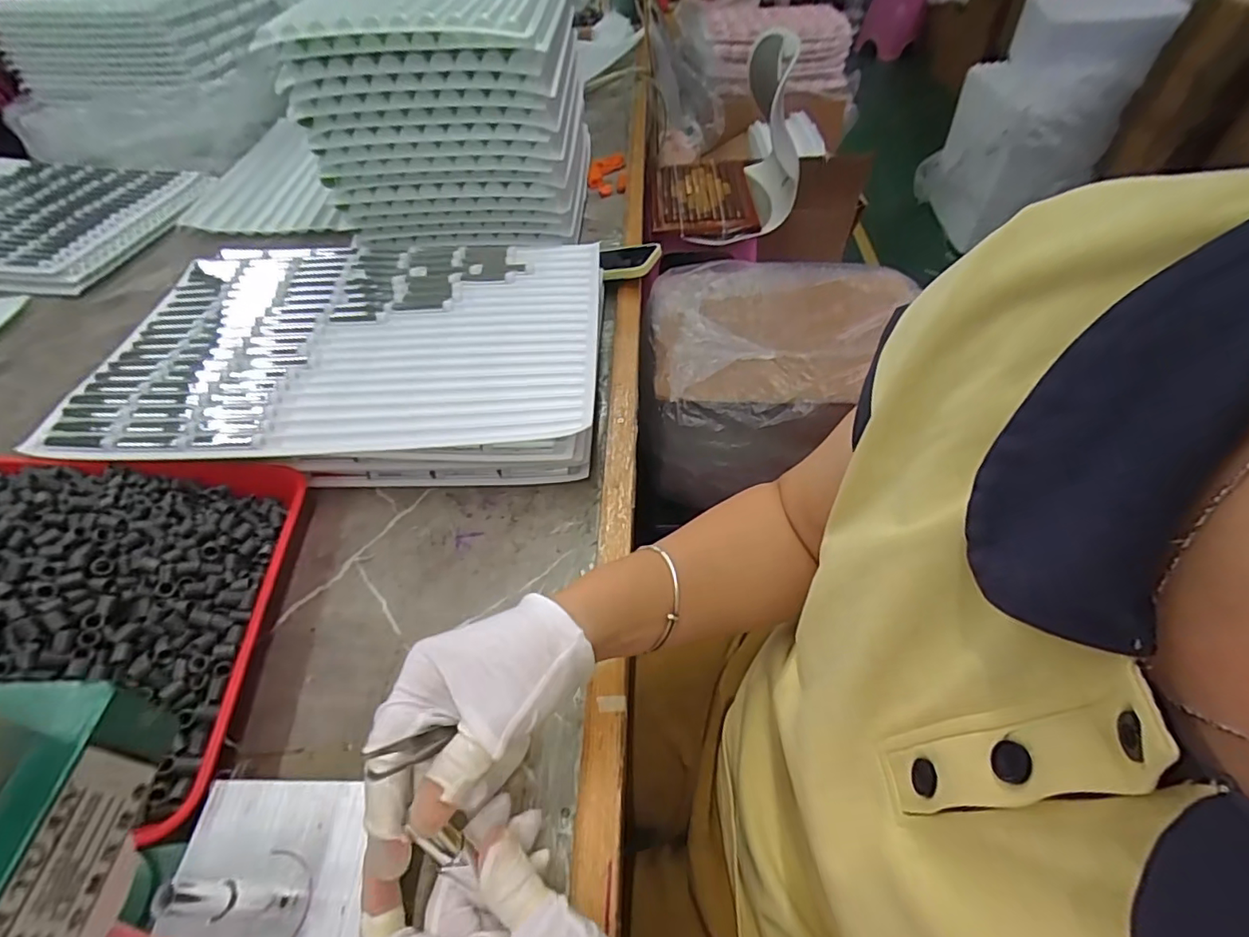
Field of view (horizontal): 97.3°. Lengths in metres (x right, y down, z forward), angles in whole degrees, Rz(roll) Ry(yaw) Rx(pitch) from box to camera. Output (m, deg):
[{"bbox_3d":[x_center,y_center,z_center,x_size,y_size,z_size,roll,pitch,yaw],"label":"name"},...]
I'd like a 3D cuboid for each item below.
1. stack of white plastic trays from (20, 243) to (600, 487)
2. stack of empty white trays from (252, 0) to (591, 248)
[{"bbox_3d":[-0.272,-0.122,0.605,0.481,0.100,0.340,-3,49,2],"label":"stack of white plastic trays"},{"bbox_3d":[-0.228,-0.524,0.771,0.336,0.281,0.354,-2,51,1],"label":"stack of empty white trays"}]

